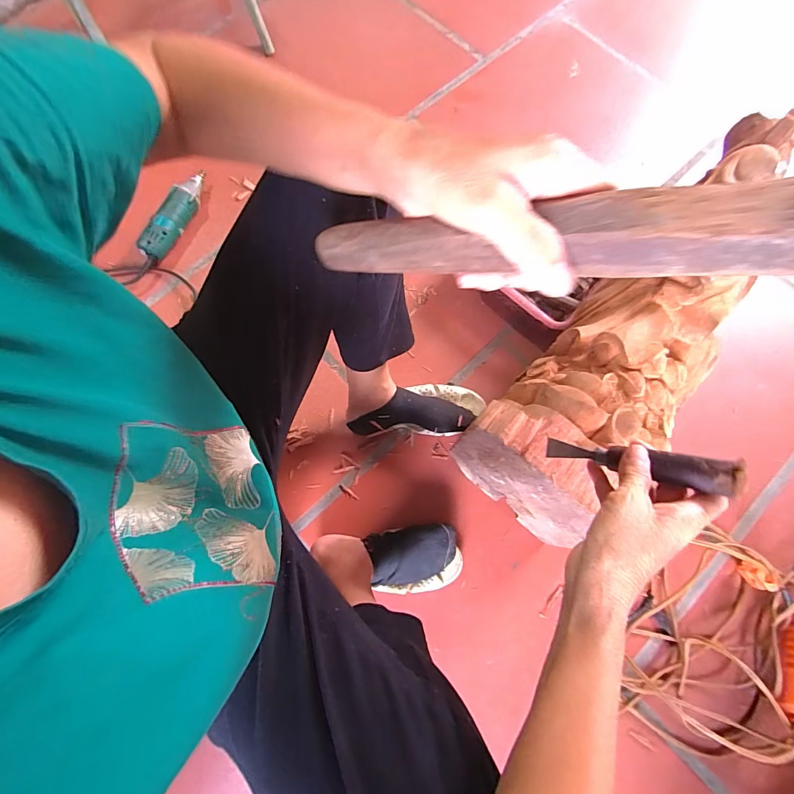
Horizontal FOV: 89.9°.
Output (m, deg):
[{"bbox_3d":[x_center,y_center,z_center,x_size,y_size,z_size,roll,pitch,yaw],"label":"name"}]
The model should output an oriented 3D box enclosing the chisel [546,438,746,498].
[{"bbox_3d":[0.198,0.055,0.335,0.023,0.145,0.023,33,73,-35],"label":"chisel"}]

